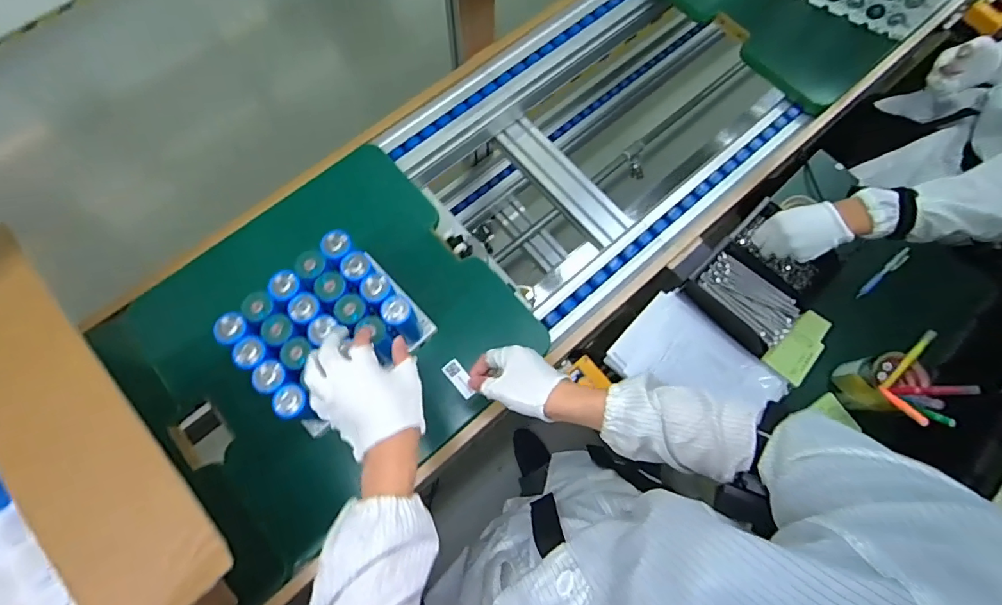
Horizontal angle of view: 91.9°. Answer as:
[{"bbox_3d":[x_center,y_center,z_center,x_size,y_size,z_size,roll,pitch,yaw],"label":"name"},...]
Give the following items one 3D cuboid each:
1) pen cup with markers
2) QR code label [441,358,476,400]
[{"bbox_3d":[0.582,0.122,0.717,0.101,0.140,0.097,1,73,-2],"label":"pen cup with markers"},{"bbox_3d":[-0.049,0.092,0.585,0.022,0.006,0.049,-36,93,1],"label":"QR code label"}]

